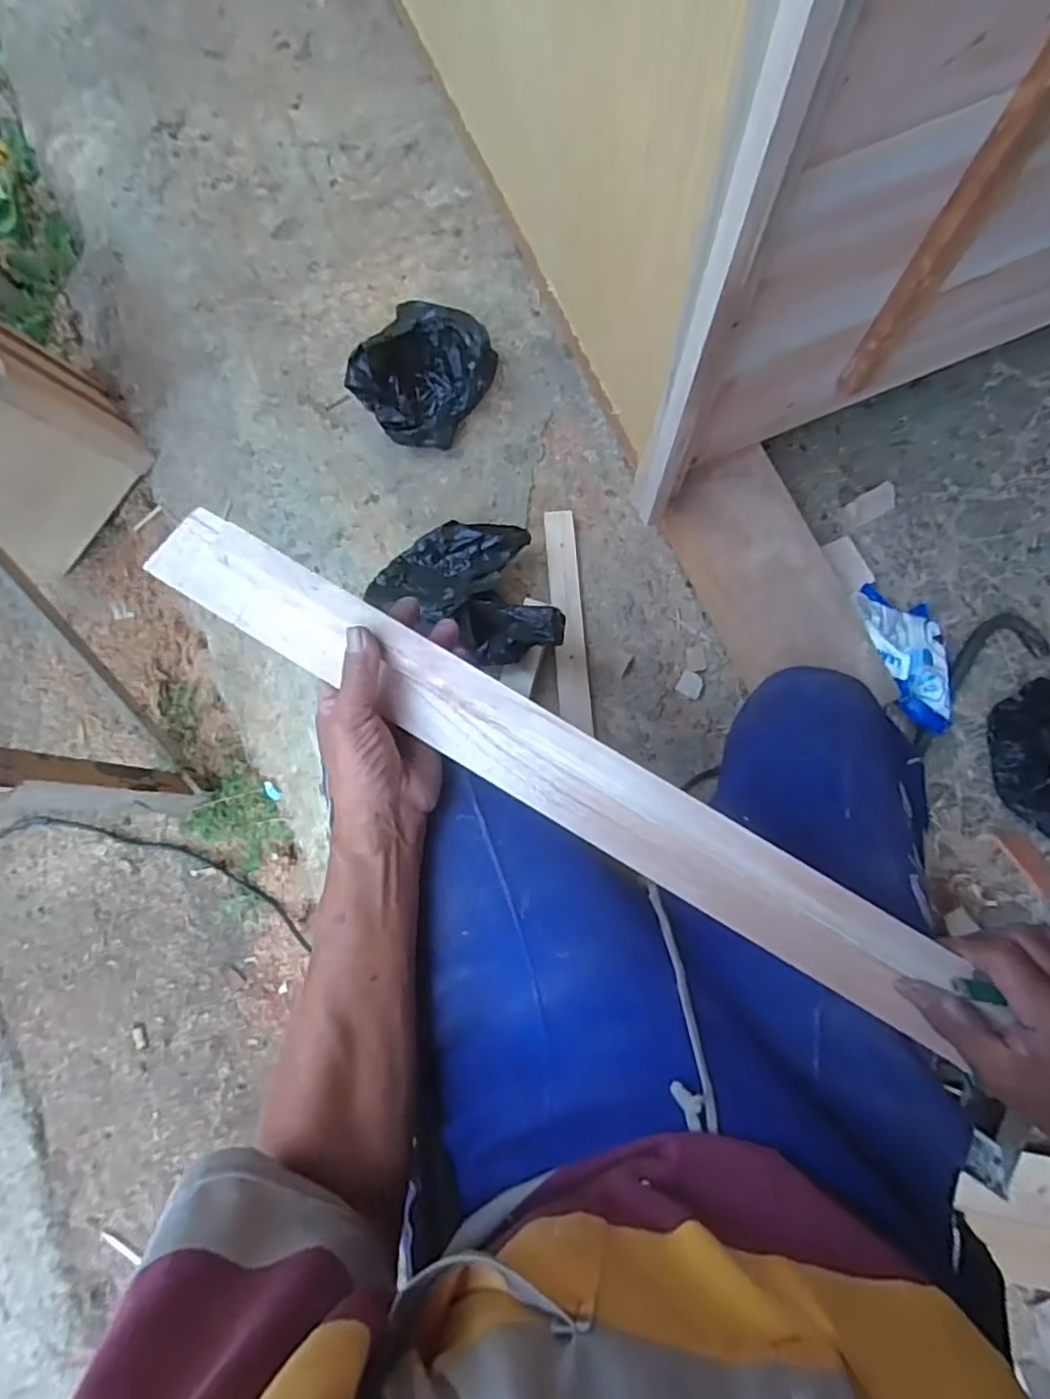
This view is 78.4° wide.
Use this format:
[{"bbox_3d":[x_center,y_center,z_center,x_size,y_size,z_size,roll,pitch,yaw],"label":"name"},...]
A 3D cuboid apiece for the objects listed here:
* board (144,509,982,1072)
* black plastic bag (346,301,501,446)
[{"bbox_3d":[0.009,0.035,0.422,0.578,0.015,0.066,32,114,3],"label":"board"},{"bbox_3d":[-0.123,-0.383,0.766,0.143,0.105,0.149,25,81,7],"label":"black plastic bag"}]

